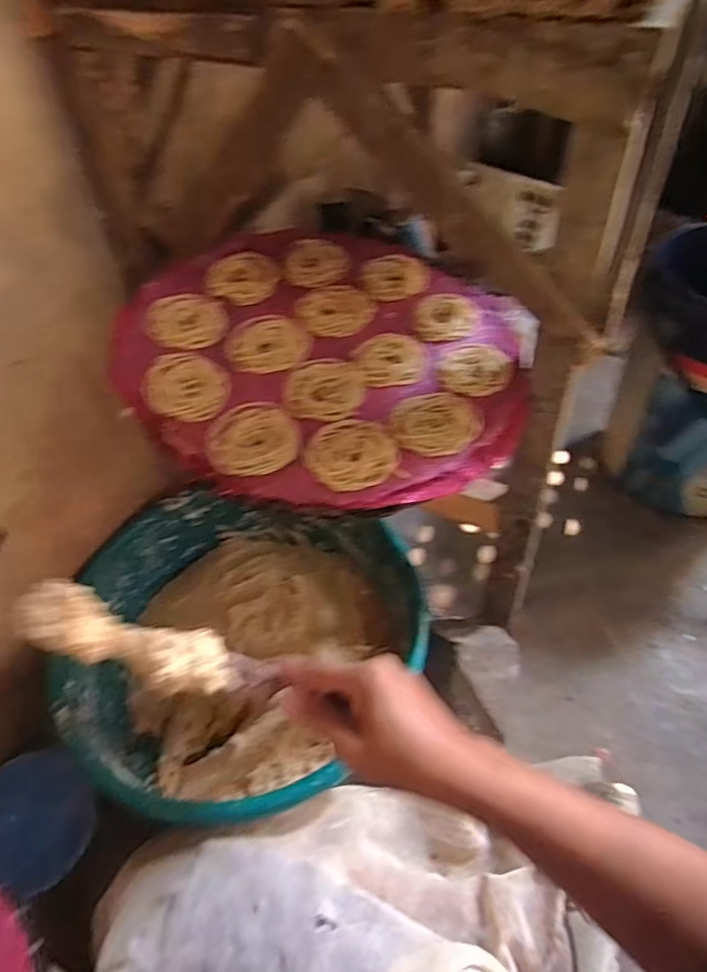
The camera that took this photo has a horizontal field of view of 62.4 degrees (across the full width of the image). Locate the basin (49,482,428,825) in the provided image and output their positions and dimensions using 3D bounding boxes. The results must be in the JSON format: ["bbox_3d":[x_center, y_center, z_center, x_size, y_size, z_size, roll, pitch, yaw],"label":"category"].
[{"bbox_3d":[-0.121,0.212,0.746,0.399,0.183,0.405,-1,47,1],"label":"basin"}]

